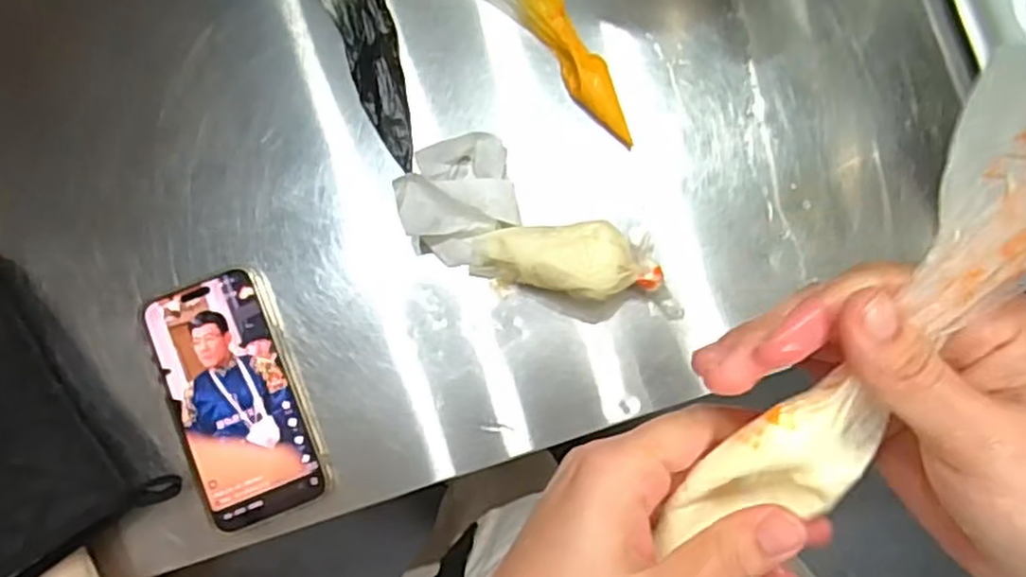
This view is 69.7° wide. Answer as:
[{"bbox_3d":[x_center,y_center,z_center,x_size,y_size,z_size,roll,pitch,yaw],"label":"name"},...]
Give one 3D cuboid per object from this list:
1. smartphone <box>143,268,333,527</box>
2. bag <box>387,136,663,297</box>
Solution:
[{"bbox_3d":[-0.175,0.070,0.474,0.079,0.014,0.156,-21,83,-3],"label":"smartphone"},{"bbox_3d":[0.013,-0.040,0.476,0.167,0.045,0.079,23,83,2],"label":"bag"}]

